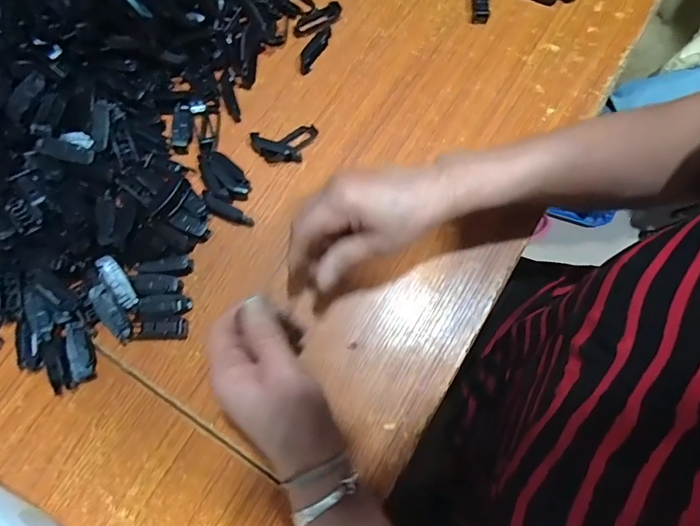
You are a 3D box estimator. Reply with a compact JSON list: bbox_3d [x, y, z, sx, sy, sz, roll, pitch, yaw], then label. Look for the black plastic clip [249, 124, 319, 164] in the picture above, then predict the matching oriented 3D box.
[{"bbox_3d":[-0.063,-0.117,0.432,0.065,0.017,0.034,-14,73,-3],"label":"black plastic clip"}]

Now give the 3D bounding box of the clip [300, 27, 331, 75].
[{"bbox_3d":[-0.038,-0.227,0.464,0.016,0.016,0.057,21,75,8],"label":"clip"}]

